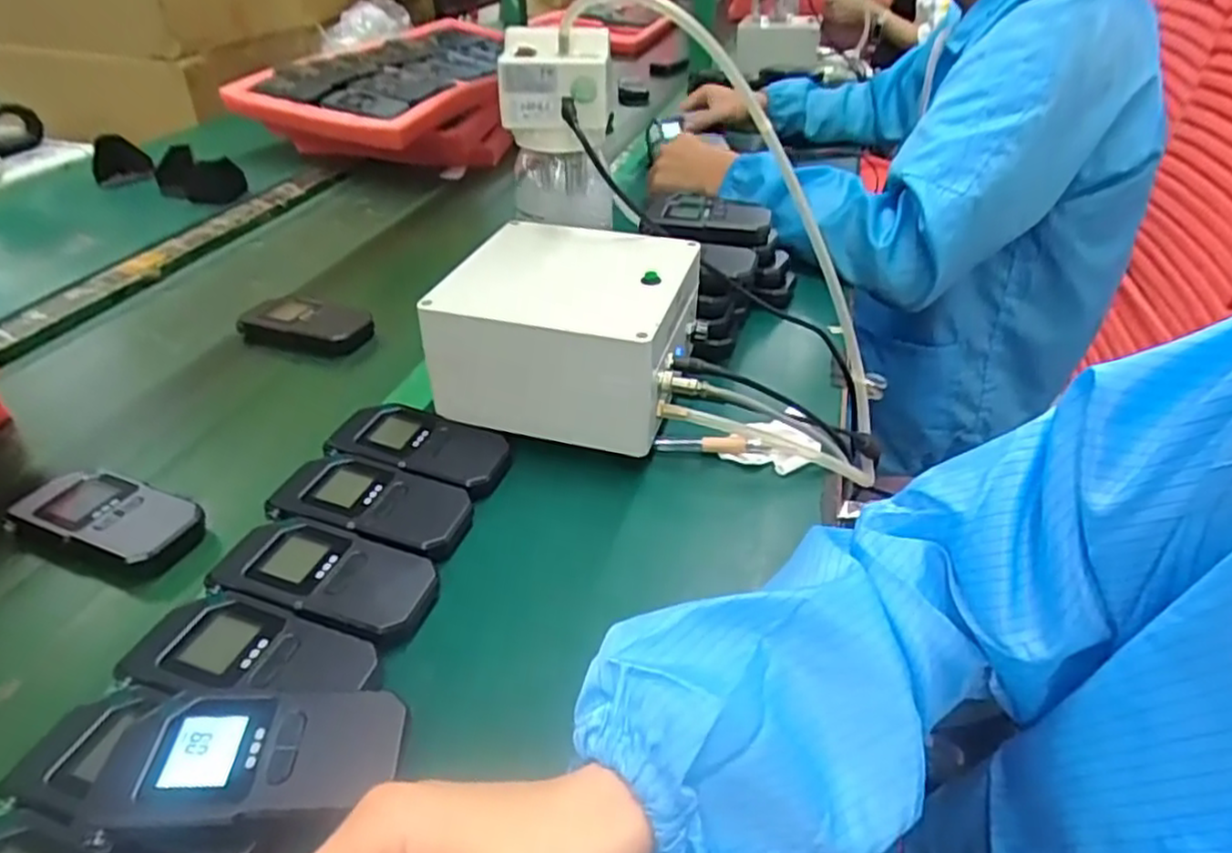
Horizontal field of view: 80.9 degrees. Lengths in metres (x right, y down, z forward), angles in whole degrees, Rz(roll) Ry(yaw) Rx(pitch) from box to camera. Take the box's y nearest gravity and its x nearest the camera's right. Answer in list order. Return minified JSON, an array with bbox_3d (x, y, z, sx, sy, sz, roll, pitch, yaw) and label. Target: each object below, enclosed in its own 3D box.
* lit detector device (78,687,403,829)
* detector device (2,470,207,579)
[{"bbox_3d":[-0.149,0.138,0.304,0.111,0.022,0.053,-1,36,-5],"label":"lit detector device"},{"bbox_3d":[-0.318,0.064,0.455,0.117,0.028,0.063,15,38,16],"label":"detector device"}]

